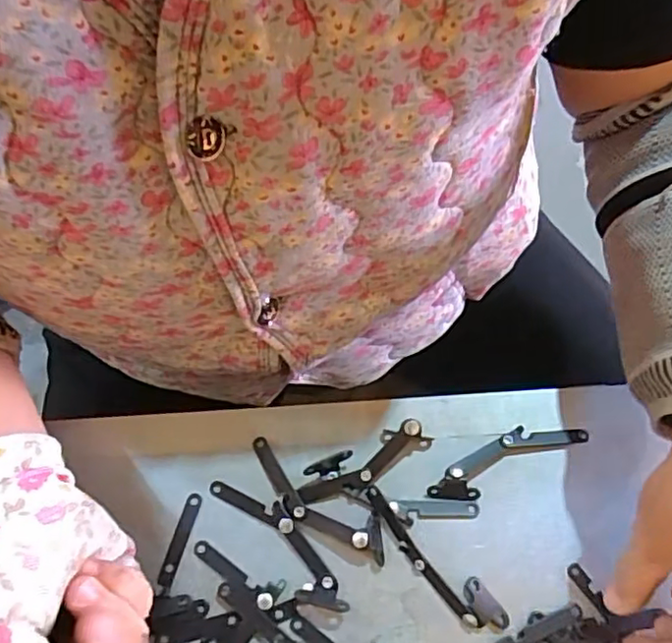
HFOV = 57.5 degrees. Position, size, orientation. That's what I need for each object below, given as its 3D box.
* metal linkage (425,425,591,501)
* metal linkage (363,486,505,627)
[{"bbox_3d":[0.097,0.077,0.347,0.095,0.011,0.022,-25,71,-8],"label":"metal linkage"},{"bbox_3d":[0.052,0.128,0.331,0.020,0.008,0.097,-41,74,-13],"label":"metal linkage"}]

